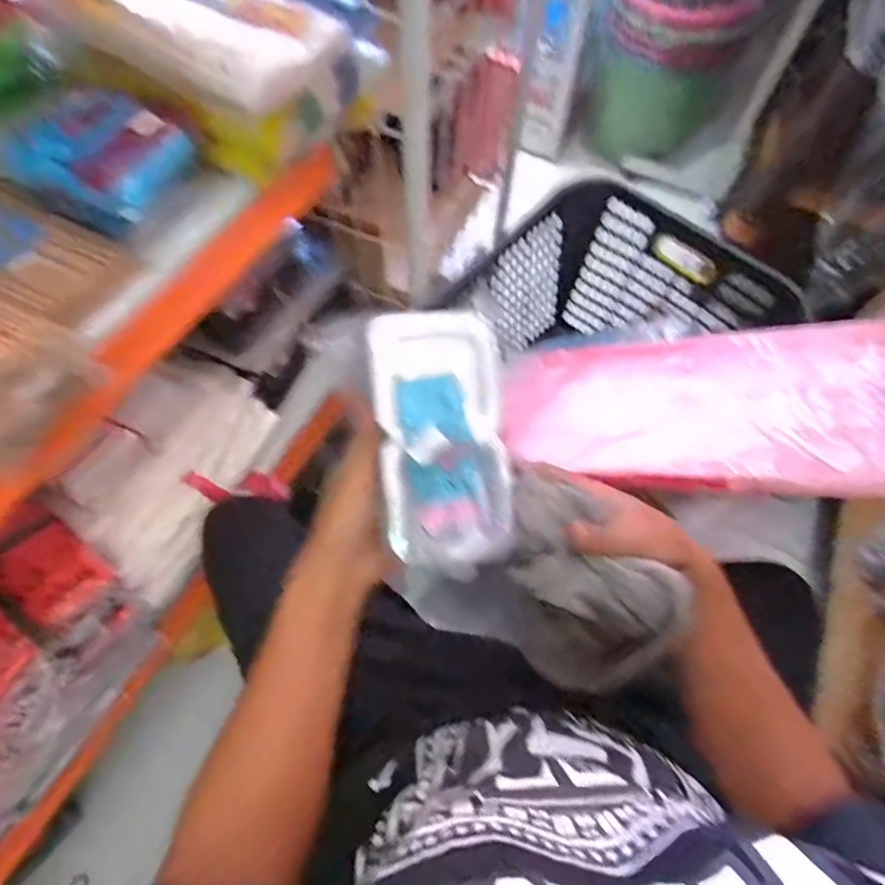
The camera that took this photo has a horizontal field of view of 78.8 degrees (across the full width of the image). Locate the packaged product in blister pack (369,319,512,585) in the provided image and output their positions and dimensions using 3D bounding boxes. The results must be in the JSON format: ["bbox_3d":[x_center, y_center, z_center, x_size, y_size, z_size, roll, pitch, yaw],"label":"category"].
[{"bbox_3d":[0.001,-0.003,0.321,0.075,0.021,0.152,-6,82,-5],"label":"packaged product in blister pack"}]

